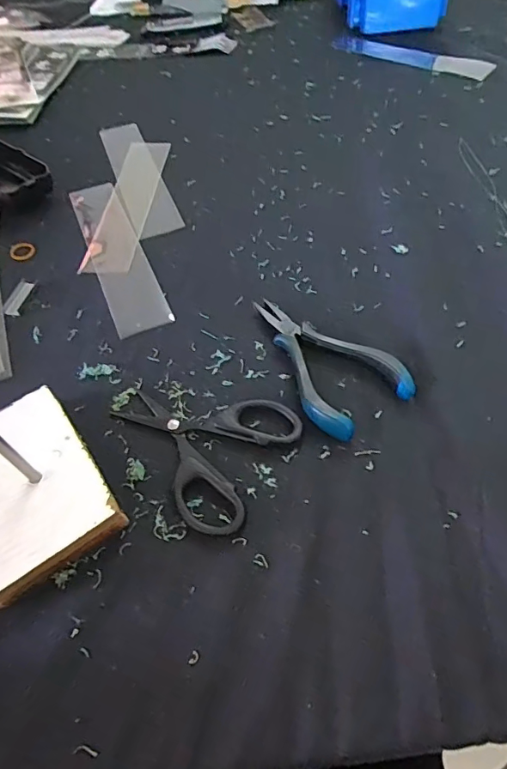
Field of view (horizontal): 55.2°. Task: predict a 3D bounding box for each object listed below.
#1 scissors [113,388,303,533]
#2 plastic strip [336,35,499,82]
[{"bbox_3d":[-0.033,0.030,0.283,0.102,0.008,0.088,25,59,21],"label":"scissors"},{"bbox_3d":[0.189,-0.403,0.595,0.202,0.004,0.054,31,62,24],"label":"plastic strip"}]

